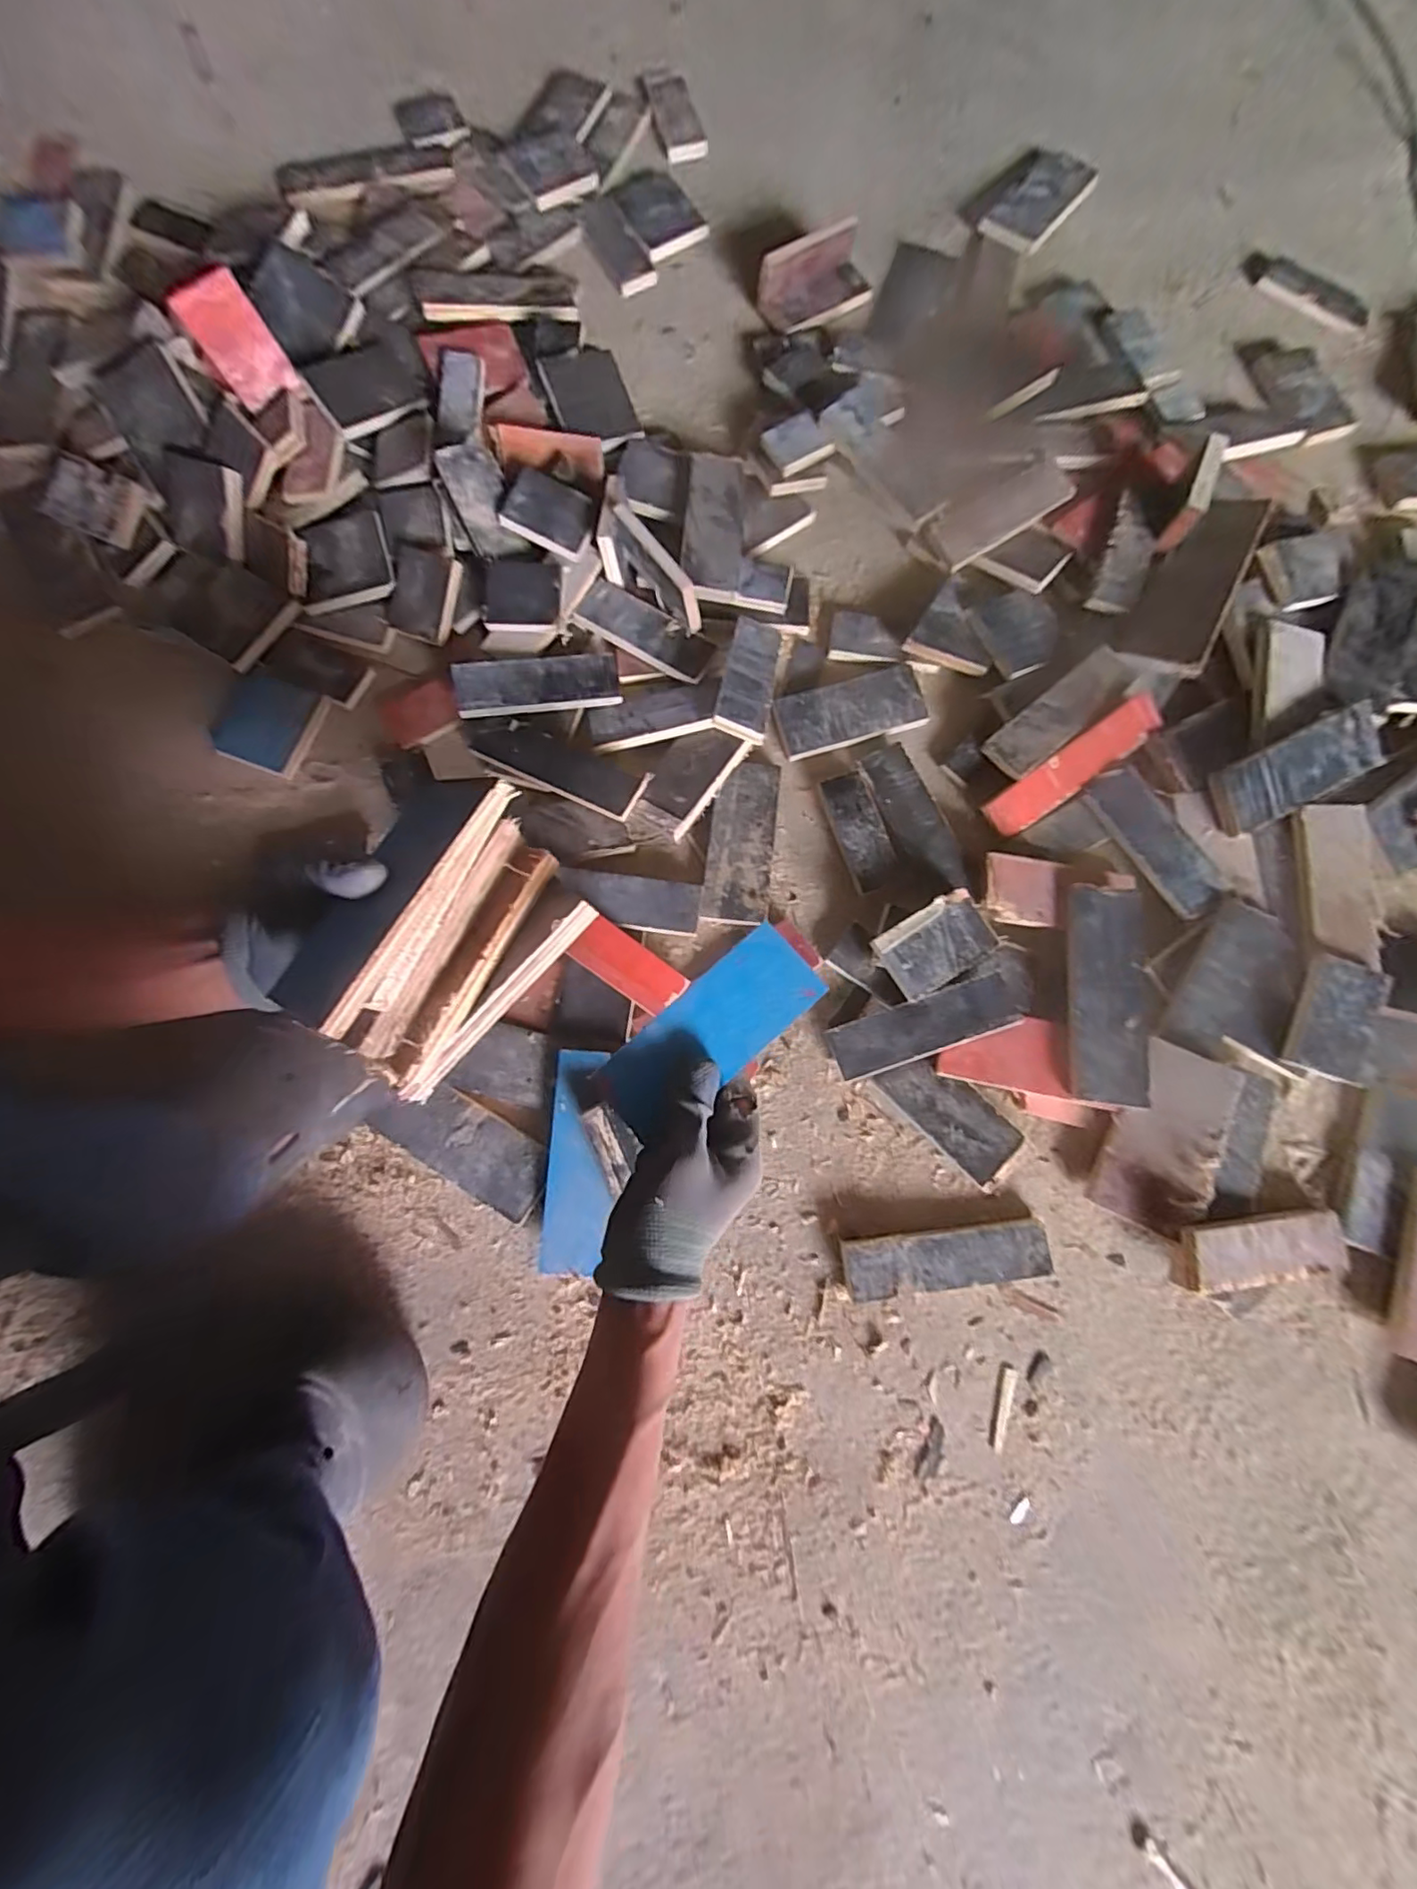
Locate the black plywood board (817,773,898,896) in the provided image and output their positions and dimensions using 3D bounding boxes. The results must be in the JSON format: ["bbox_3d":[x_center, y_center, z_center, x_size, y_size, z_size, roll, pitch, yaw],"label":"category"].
[{"bbox_3d":[0.144,-0.108,0.577,0.044,0.008,0.116,-18,80,-4],"label":"black plywood board"}]

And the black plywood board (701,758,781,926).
[{"bbox_3d":[0.031,-0.099,0.574,0.060,0.006,0.161,6,79,0],"label":"black plywood board"}]

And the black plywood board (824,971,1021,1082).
[{"bbox_3d":[0.185,0.073,0.521,0.155,0.017,0.047,-21,80,8],"label":"black plywood board"}]

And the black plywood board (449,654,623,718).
[{"bbox_3d":[-0.164,-0.249,0.583,0.153,0.011,0.056,-10,84,-9],"label":"black plywood board"}]

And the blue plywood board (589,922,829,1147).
[{"bbox_3d":[-0.001,0.056,0.388,0.151,0.017,0.061,-36,82,-3],"label":"blue plywood board"}]

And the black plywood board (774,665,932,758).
[{"bbox_3d":[0.141,-0.232,0.605,0.145,0.014,0.064,-16,80,-4],"label":"black plywood board"}]

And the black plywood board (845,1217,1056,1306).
[{"bbox_3d":[0.195,0.259,0.497,0.167,0.020,0.044,-6,79,-2],"label":"black plywood board"}]

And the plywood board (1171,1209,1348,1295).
[{"bbox_3d":[0.450,0.247,0.491,0.163,0.022,0.050,0,79,-14],"label":"plywood board"}]

